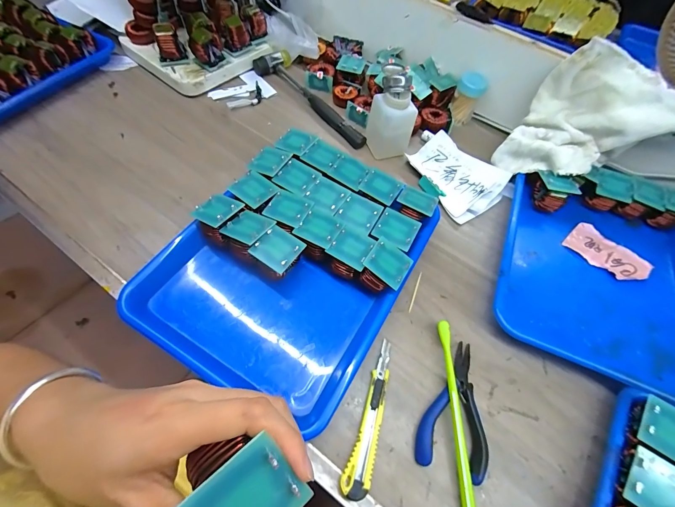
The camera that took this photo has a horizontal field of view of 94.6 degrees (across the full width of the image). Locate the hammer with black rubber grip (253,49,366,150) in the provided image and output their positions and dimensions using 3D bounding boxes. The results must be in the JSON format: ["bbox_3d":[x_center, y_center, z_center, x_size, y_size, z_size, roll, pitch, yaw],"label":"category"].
[{"bbox_3d":[-0.040,-0.270,0.535,0.062,0.027,0.264,-37,69,-20],"label":"hammer with black rubber grip"}]

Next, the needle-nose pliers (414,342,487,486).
[{"bbox_3d":[0.119,0.150,0.314,0.062,0.018,0.124,17,60,5],"label":"needle-nose pliers"}]

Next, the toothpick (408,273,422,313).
[{"bbox_3d":[0.096,0.047,0.383,0.004,0.004,0.056,22,60,7],"label":"toothpick"}]

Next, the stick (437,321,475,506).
[{"bbox_3d":[0.115,0.163,0.307,0.011,0.018,0.187,1,62,-1],"label":"stick"}]

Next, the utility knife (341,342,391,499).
[{"bbox_3d":[0.035,0.154,0.304,0.023,0.015,0.140,18,60,5],"label":"utility knife"}]

